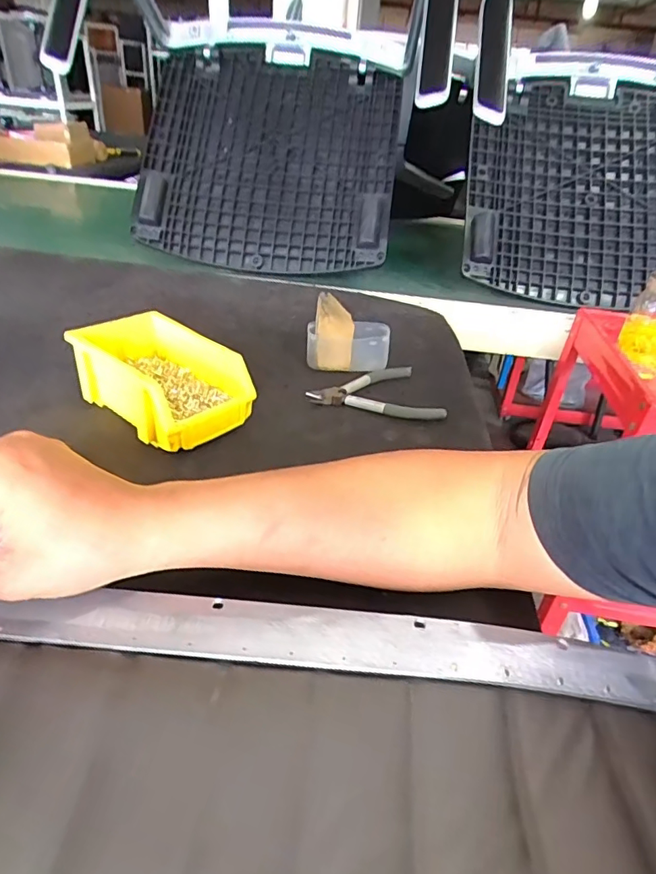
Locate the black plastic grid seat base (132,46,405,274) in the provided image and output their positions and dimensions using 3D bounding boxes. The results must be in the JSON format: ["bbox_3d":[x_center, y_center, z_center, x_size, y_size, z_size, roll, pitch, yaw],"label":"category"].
[{"bbox_3d":[-0.117,-0.584,1.066,0.497,0.495,0.066,6,-11,5],"label":"black plastic grid seat base"}]

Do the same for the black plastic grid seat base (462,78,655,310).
[{"bbox_3d":[0.553,-0.526,1.087,0.519,0.527,0.051,5,-8,-1],"label":"black plastic grid seat base"}]

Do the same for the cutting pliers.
[{"bbox_3d":[0.055,-0.056,0.585,0.147,0.011,0.100,7,33,2],"label":"cutting pliers"}]

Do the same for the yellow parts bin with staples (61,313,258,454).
[{"bbox_3d":[-0.157,-0.057,0.497,0.162,0.062,0.100,28,39,30],"label":"yellow parts bin with staples"}]

